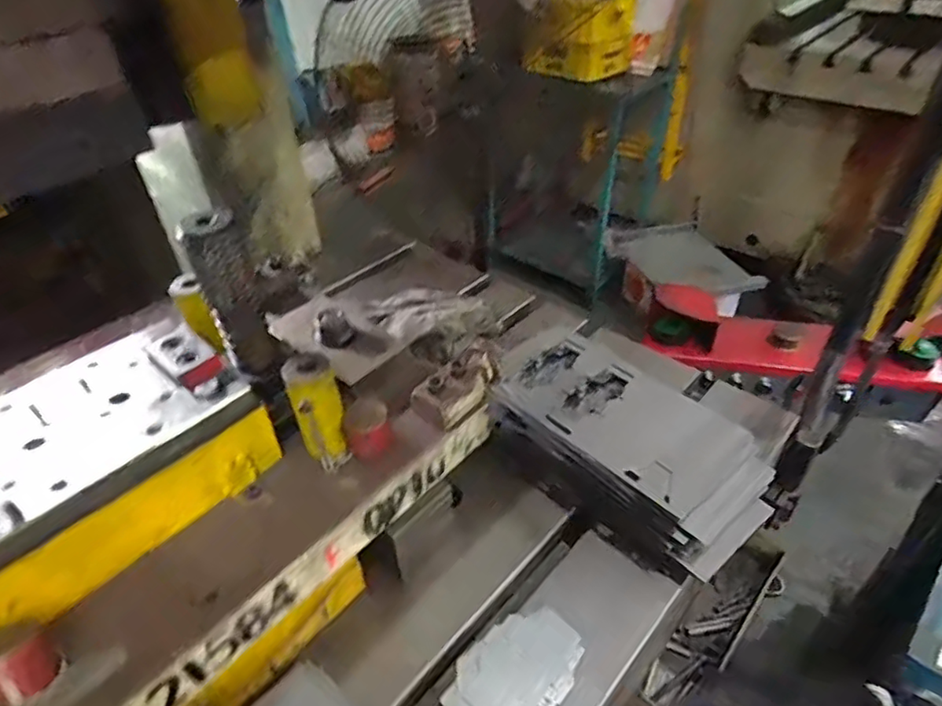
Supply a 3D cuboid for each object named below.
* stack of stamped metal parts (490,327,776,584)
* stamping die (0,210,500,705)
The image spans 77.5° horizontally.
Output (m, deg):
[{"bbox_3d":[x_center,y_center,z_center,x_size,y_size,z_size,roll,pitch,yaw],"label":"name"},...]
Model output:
[{"bbox_3d":[0.151,0.095,0.640,0.159,0.089,0.302,-31,47,-28],"label":"stack of stamped metal parts"},{"bbox_3d":[-0.277,0.087,0.452,0.277,0.244,0.603,29,50,33],"label":"stamping die"}]

